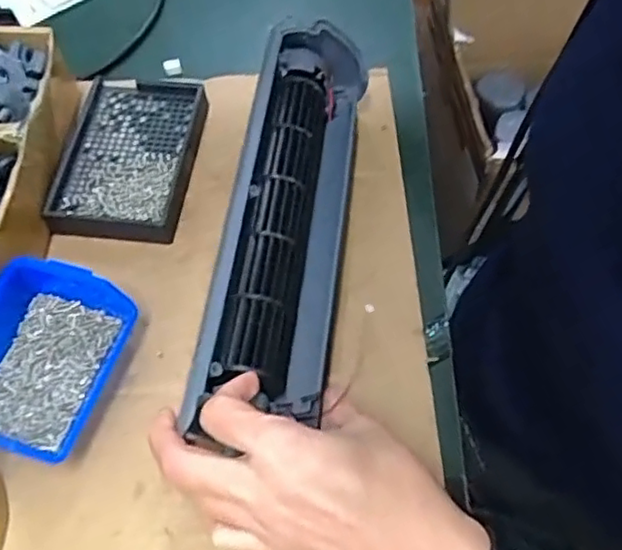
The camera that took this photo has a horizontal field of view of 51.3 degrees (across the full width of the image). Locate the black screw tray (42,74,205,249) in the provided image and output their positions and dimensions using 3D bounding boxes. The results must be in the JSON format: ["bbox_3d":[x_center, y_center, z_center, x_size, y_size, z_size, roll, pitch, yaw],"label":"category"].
[{"bbox_3d":[-0.137,-0.092,0.494,0.096,0.021,0.145,6,59,6],"label":"black screw tray"}]

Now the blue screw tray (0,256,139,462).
[{"bbox_3d":[-0.164,0.053,0.396,0.084,0.046,0.113,16,61,12],"label":"blue screw tray"}]

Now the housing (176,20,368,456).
[{"bbox_3d":[-0.015,-0.037,0.413,0.070,0.058,0.296,7,59,6],"label":"housing"}]

